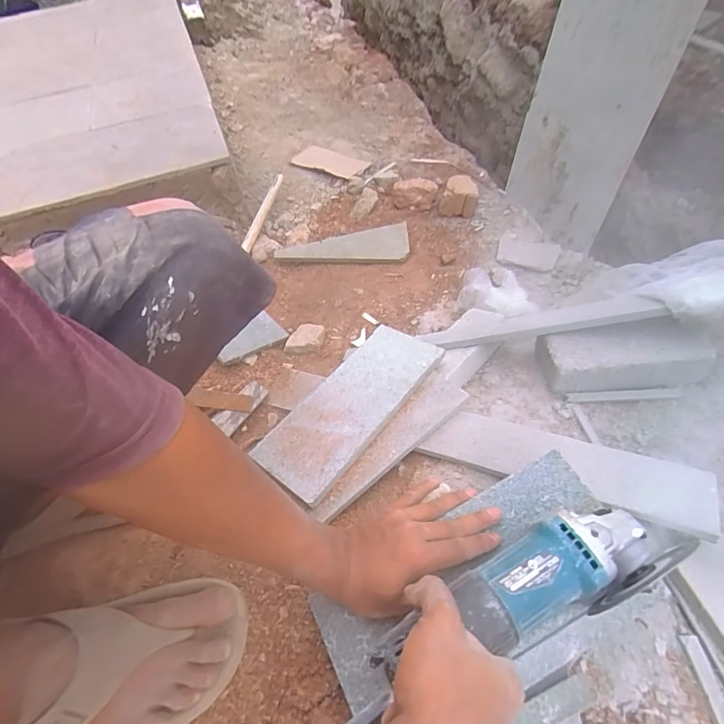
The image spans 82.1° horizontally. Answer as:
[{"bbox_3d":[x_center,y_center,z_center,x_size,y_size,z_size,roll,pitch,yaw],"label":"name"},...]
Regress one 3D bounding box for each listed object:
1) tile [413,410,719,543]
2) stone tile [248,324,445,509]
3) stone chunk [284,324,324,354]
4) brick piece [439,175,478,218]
[{"bbox_3d":[0.239,0.123,0.513,0.317,0.011,0.077,12,57,25],"label":"tile"},{"bbox_3d":[-0.017,0.056,0.605,0.128,0.007,0.292,27,60,33],"label":"stone tile"},{"bbox_3d":[-0.105,-0.043,0.762,0.063,0.020,0.059,2,55,7],"label":"stone chunk"},{"bbox_3d":[0.237,-0.400,1.002,0.086,0.063,0.097,11,57,13],"label":"brick piece"}]

